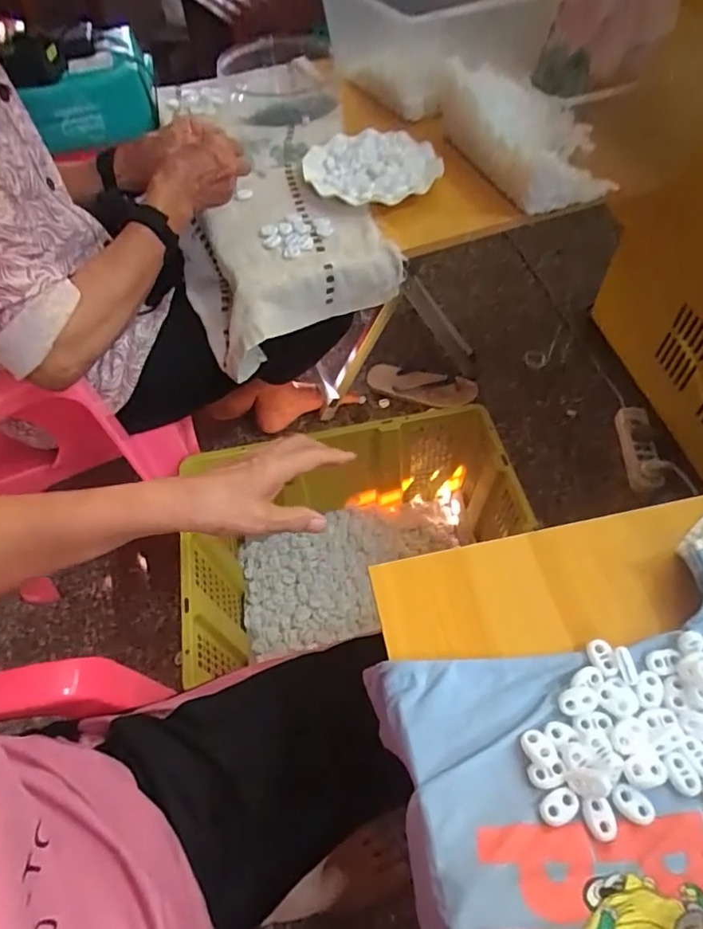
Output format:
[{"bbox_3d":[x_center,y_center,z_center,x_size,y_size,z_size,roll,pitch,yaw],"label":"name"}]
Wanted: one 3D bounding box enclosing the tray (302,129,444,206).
[{"bbox_3d":[0.025,-0.416,0.760,0.188,0.033,0.153,23,61,18],"label":"tray"}]

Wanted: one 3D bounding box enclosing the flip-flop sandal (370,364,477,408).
[{"bbox_3d":[0.152,-0.177,1.195,0.244,0.042,0.092,14,58,13],"label":"flip-flop sandal"}]

